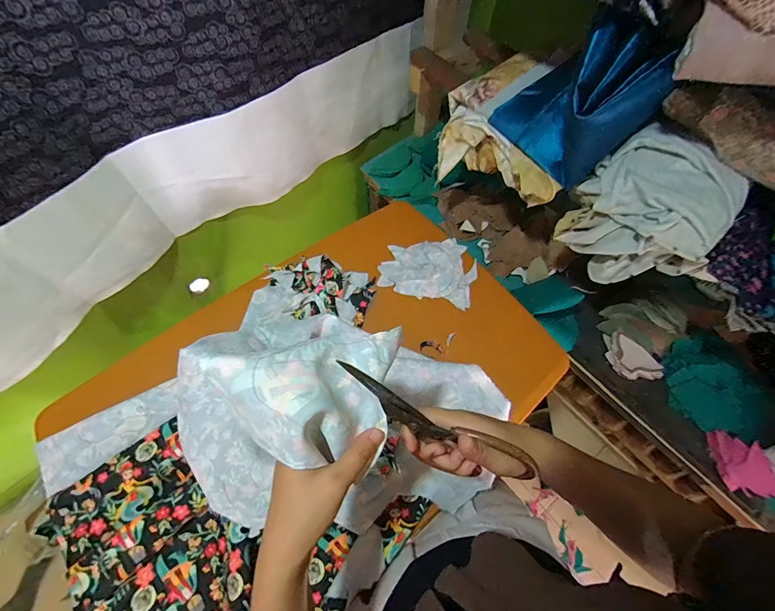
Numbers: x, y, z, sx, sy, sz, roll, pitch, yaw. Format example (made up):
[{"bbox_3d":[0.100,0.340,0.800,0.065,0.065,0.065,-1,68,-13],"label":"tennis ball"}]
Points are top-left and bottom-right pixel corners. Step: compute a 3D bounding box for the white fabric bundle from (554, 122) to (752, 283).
[{"bbox_3d":[0.383,-0.136,0.537,0.186,0.164,0.132,40,68,17],"label":"white fabric bundle"}]

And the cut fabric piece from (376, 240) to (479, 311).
[{"bbox_3d":[0.080,-0.074,0.691,0.175,0.011,0.136,13,63,4],"label":"cut fabric piece"}]

